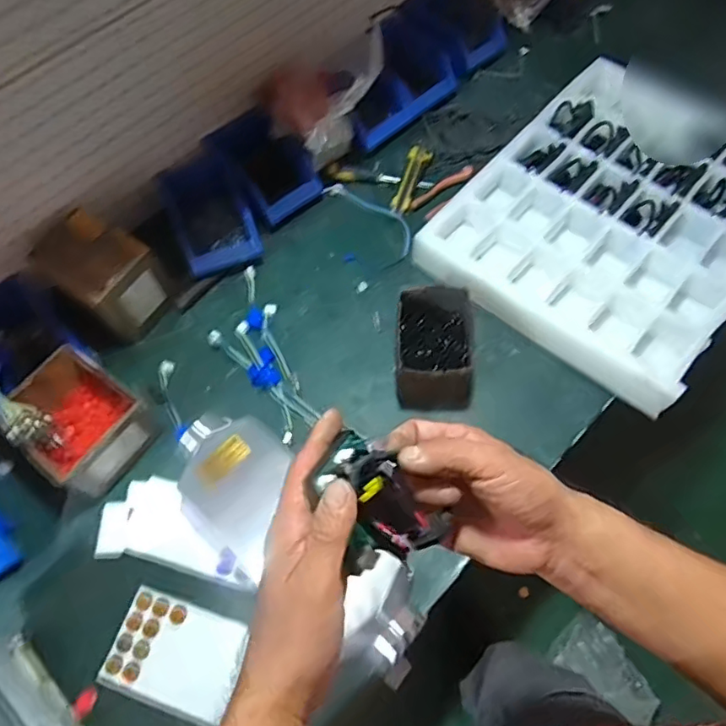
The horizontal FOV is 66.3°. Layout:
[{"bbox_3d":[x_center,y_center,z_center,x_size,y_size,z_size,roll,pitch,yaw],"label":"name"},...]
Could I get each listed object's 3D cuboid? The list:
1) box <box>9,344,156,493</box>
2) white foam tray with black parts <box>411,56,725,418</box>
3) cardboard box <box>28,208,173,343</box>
[{"bbox_3d":[-0.380,0.082,0.755,0.155,0.098,0.136,32,69,16],"label":"box"},{"bbox_3d":[0.392,-0.228,0.861,0.433,0.086,0.501,38,71,18],"label":"white foam tray with black parts"},{"bbox_3d":[-0.387,-0.132,0.831,0.156,0.117,0.113,33,70,17],"label":"cardboard box"}]

